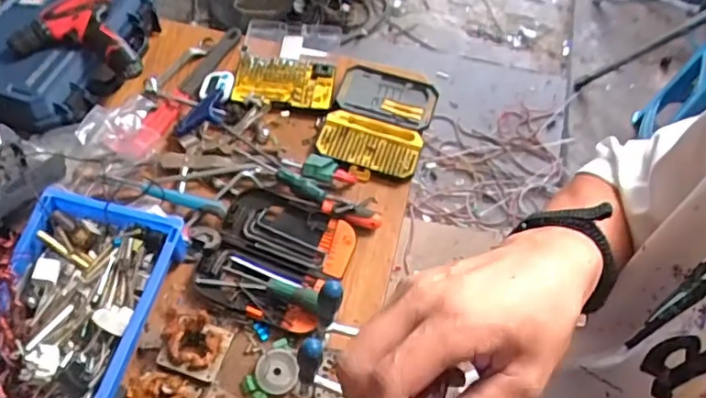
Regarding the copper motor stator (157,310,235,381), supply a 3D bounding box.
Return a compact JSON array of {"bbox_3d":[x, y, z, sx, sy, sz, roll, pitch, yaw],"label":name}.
[{"bbox_3d":[-0.231,0.210,0.816,0.097,0.048,0.089,15,59,8],"label":"copper motor stator"}]

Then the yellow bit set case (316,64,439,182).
[{"bbox_3d":[0.048,-0.147,1.061,0.182,0.024,0.245,16,59,8],"label":"yellow bit set case"}]

